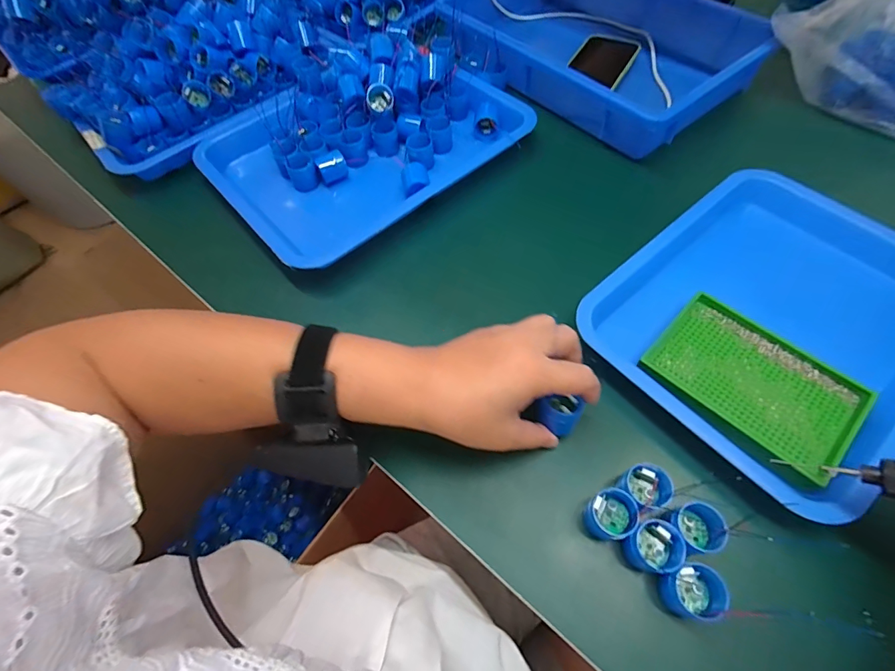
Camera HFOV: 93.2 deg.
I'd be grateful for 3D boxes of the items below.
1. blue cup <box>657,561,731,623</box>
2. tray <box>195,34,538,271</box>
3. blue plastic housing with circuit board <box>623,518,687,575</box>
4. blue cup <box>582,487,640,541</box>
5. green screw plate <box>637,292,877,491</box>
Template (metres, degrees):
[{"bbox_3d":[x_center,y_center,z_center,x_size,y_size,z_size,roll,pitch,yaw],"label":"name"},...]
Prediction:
[{"bbox_3d":[0.151,0.158,0.261,0.029,0.028,0.030,-2,60,3],"label":"blue cup"},{"bbox_3d":[-0.100,-0.231,0.491,0.329,0.072,0.276,-38,65,-17],"label":"tray"},{"bbox_3d":[0.133,0.136,0.273,0.030,0.025,0.028,-32,63,-14],"label":"blue plastic housing with circuit board"},{"bbox_3d":[0.111,0.122,0.287,0.030,0.023,0.032,-2,60,3],"label":"blue cup"},{"bbox_3d":[0.232,0.033,0.322,0.095,0.010,0.135,-41,66,-18],"label":"green screw plate"}]

